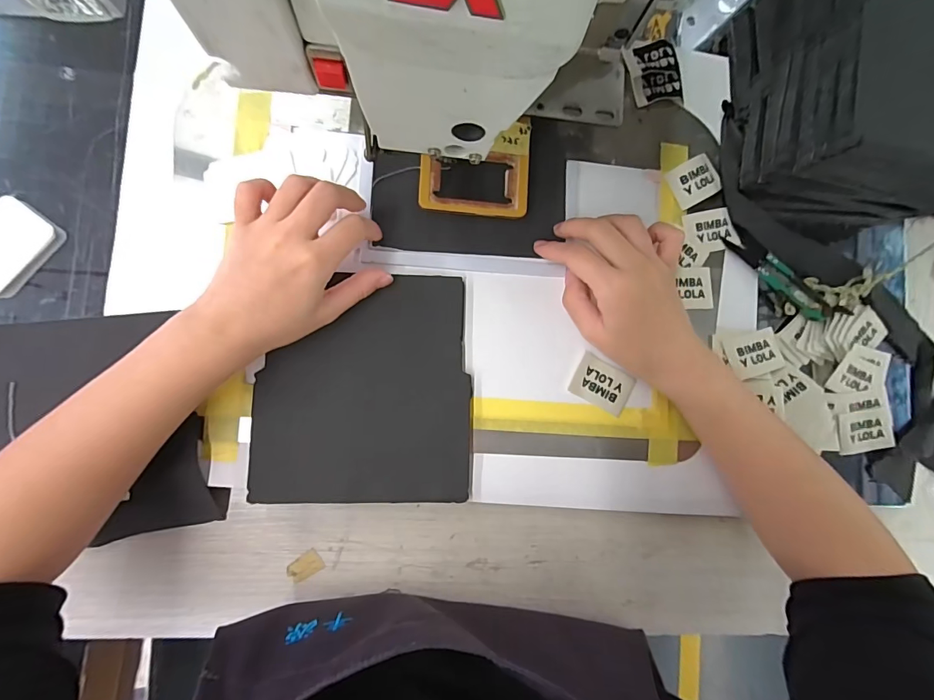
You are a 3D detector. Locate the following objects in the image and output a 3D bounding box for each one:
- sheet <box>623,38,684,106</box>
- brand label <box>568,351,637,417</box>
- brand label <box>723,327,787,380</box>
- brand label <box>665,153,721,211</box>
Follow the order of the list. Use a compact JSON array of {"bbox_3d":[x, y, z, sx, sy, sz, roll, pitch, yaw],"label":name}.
[{"bbox_3d":[0.155,-0.229,0.351,0.043,0.008,0.048,-13,90,-6],"label":"sheet"},{"bbox_3d":[0.108,0.027,0.336,0.047,0.004,0.035,28,86,-5],"label":"brand label"},{"bbox_3d":[0.235,0.003,0.345,0.047,0.004,0.035,-14,74,-8],"label":"brand label"},{"bbox_3d":[0.186,-0.139,0.347,0.038,0.005,0.034,-29,87,0],"label":"brand label"}]

